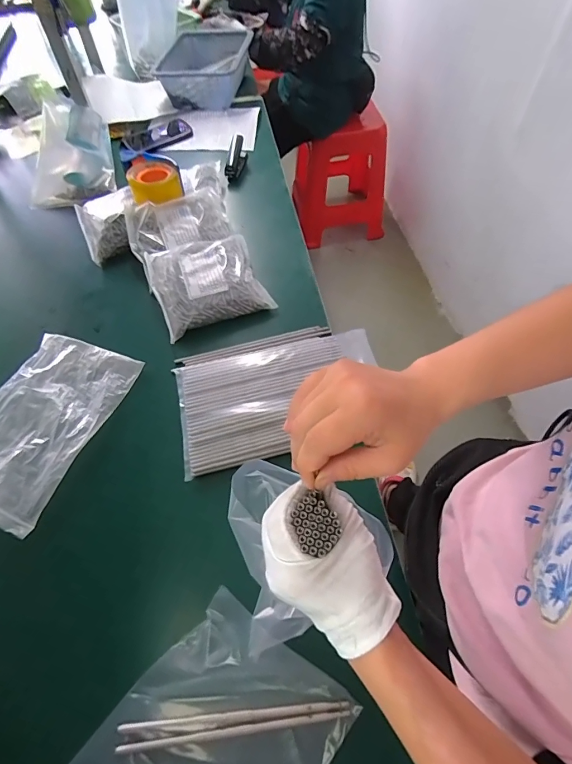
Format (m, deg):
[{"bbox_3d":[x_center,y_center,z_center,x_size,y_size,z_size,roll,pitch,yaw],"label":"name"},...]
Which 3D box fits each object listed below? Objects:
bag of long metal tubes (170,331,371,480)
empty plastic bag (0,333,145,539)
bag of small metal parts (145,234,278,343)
[{"bbox_3d":[-0.010,0.008,0.618,0.317,0.023,0.209,-13,58,-6],"label":"bag of long metal tubes"},{"bbox_3d":[-0.382,0.056,0.607,0.186,0.023,0.294,19,61,10],"label":"empty plastic bag"},{"bbox_3d":[-0.144,-0.187,0.711,0.188,0.046,0.181,-21,60,-10],"label":"bag of small metal parts"}]

